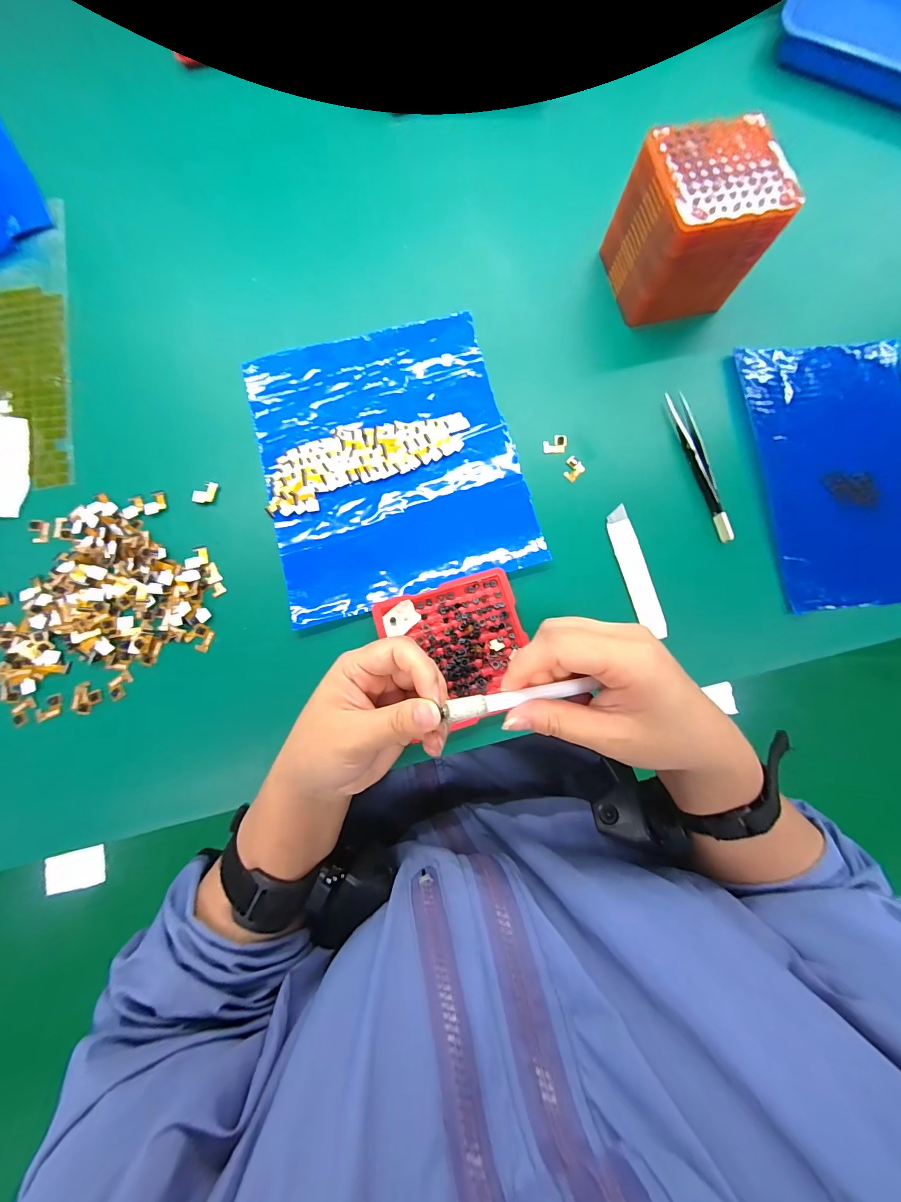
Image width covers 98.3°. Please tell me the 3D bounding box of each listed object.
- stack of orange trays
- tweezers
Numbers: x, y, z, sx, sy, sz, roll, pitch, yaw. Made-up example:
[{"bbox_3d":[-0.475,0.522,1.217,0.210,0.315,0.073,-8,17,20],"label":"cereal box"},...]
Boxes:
[{"bbox_3d":[0.187,-0.289,0.308,0.093,0.083,0.090,-15,81,-4],"label":"stack of orange trays"},{"bbox_3d":[0.196,-0.107,0.307,0.013,0.011,0.127,-12,81,-3],"label":"tweezers"}]

